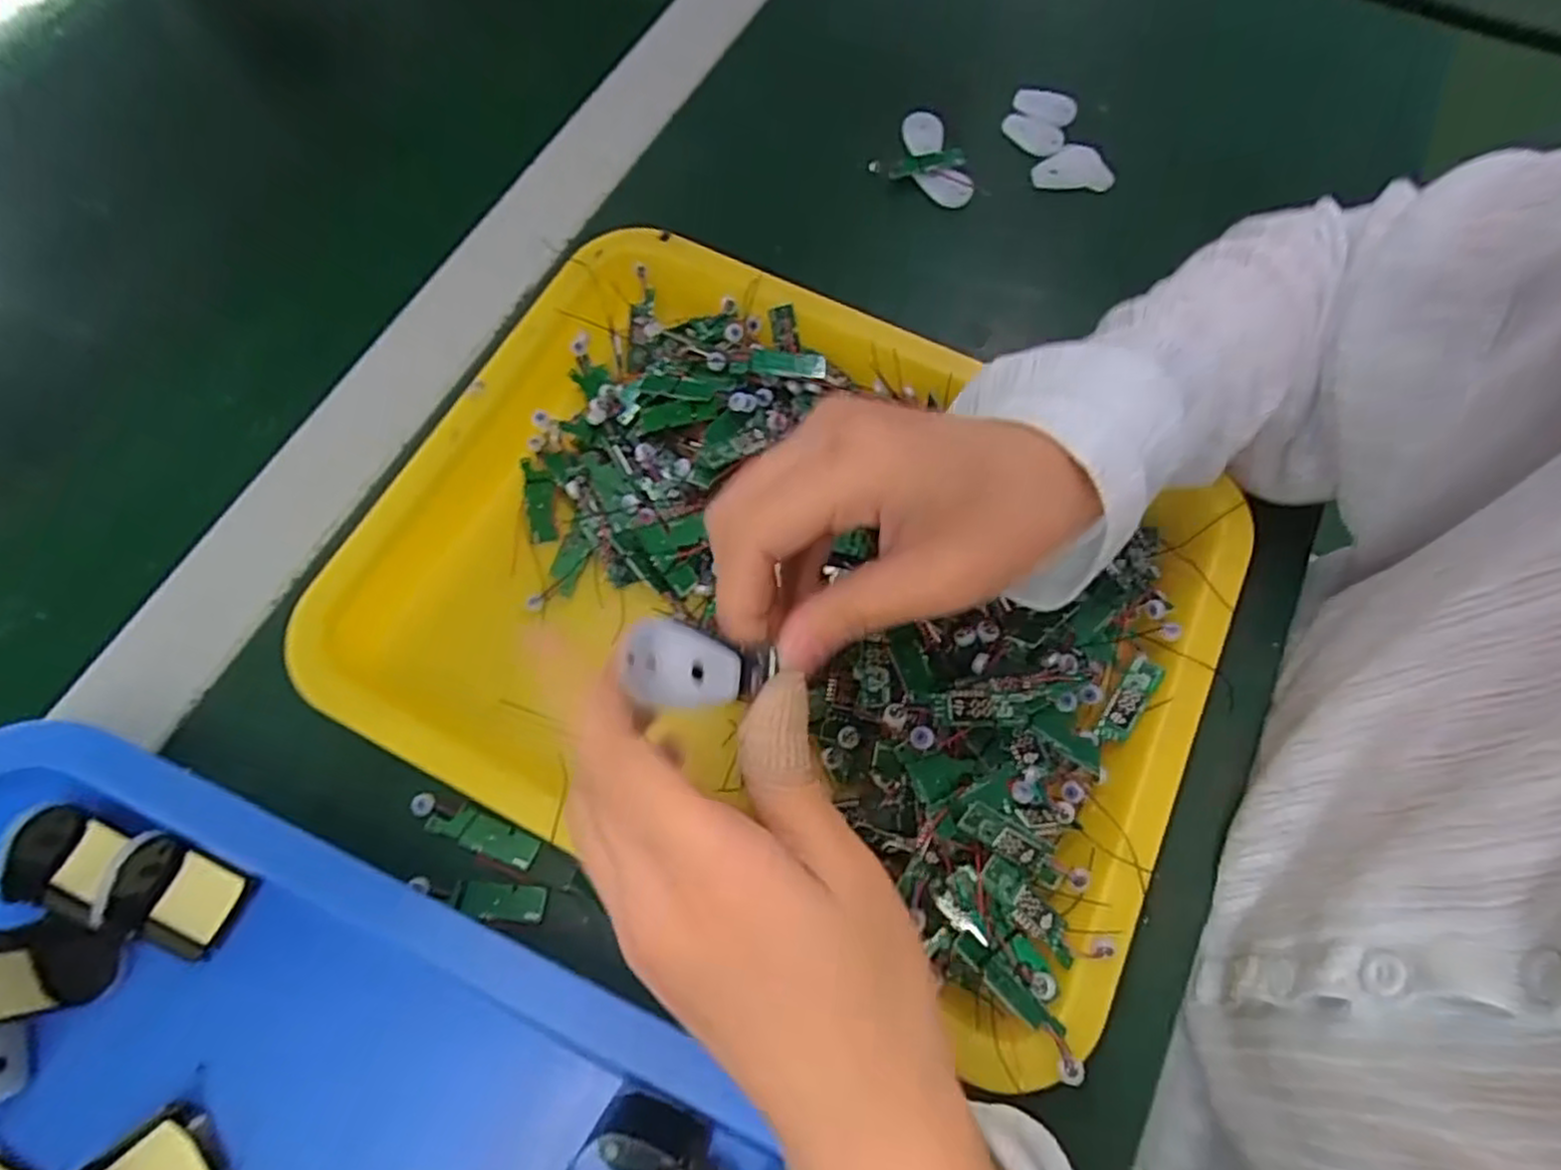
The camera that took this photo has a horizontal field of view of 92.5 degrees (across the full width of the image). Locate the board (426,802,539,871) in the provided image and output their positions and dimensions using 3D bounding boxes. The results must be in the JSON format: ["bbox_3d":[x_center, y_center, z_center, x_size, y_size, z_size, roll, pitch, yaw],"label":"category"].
[{"bbox_3d":[-0.116,0.097,0.292,0.043,0.004,0.014,22,70,7],"label":"board"}]

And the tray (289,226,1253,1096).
[{"bbox_3d":[0.001,-0.003,0.310,0.332,0.038,0.260,26,70,9],"label":"tray"}]

